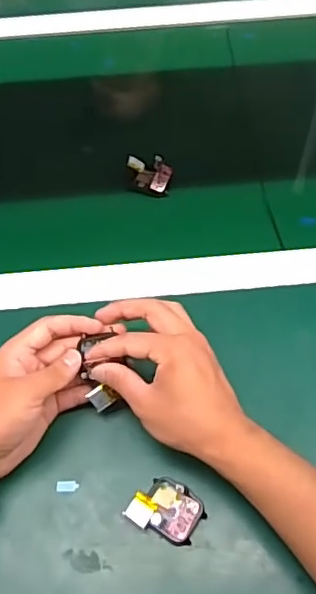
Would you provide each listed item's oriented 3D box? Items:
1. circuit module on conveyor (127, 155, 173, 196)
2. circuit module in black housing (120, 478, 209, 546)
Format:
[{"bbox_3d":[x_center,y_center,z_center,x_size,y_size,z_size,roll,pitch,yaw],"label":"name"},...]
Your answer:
[{"bbox_3d":[-0.009,-0.135,0.613,0.051,0.030,0.031,30,64,18],"label":"circuit module on conveyor"},{"bbox_3d":[0.008,0.165,0.433,0.054,0.019,0.041,18,61,12],"label":"circuit module in black housing"}]

